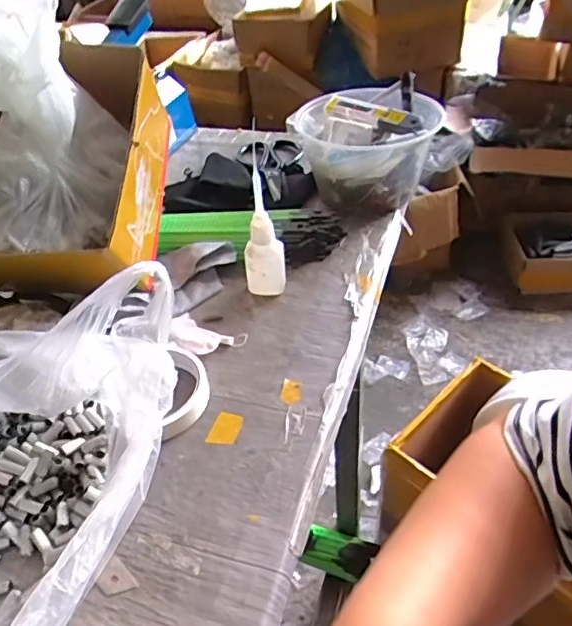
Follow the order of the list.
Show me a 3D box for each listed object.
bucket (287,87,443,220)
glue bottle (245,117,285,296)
[{"bbox_3d":[0.092,-0.179,0.626,0.134,0.099,0.131,-2,41,2],"label":"bucket"},{"bbox_3d":[-0.022,-0.082,0.518,0.036,0.162,0.023,-5,41,0],"label":"glue bottle"}]

